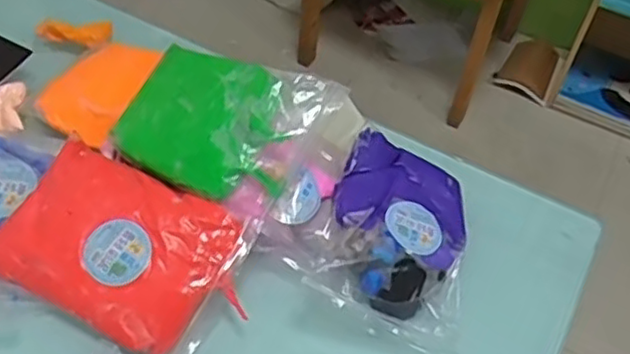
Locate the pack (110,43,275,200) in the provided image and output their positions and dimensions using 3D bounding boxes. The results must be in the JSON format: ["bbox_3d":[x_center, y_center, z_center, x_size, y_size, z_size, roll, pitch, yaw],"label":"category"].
[{"bbox_3d":[-0.143,-0.074,0.779,0.186,0.028,0.161,23,73,24],"label":"pack"}]

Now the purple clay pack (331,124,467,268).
[{"bbox_3d":[0.109,0.025,0.791,0.161,0.034,0.151,27,44,-9],"label":"purple clay pack"}]

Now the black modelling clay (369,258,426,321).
[{"bbox_3d":[0.095,0.123,0.731,0.055,0.018,0.065,32,82,-22],"label":"black modelling clay"}]

